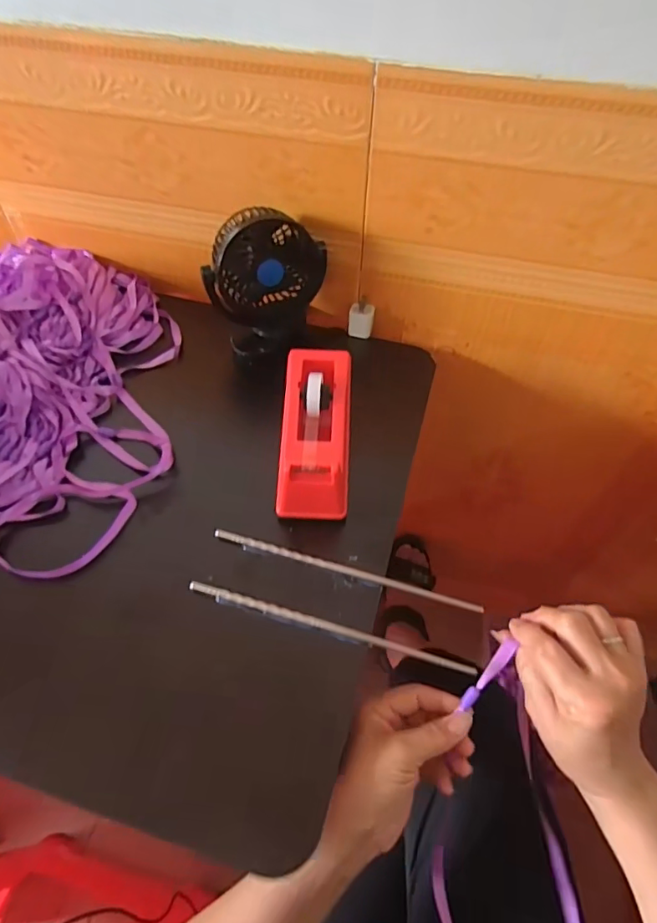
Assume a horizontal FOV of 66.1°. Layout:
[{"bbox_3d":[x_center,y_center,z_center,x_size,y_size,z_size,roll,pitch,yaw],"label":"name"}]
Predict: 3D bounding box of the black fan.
[{"bbox_3d":[-0.069,-0.180,0.539,0.118,0.148,0.074,-36,62,-24],"label":"black fan"}]

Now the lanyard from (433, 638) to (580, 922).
[{"bbox_3d":[0.134,0.261,0.386,0.100,0.051,0.254,-2,92,-5],"label":"lanyard"}]

